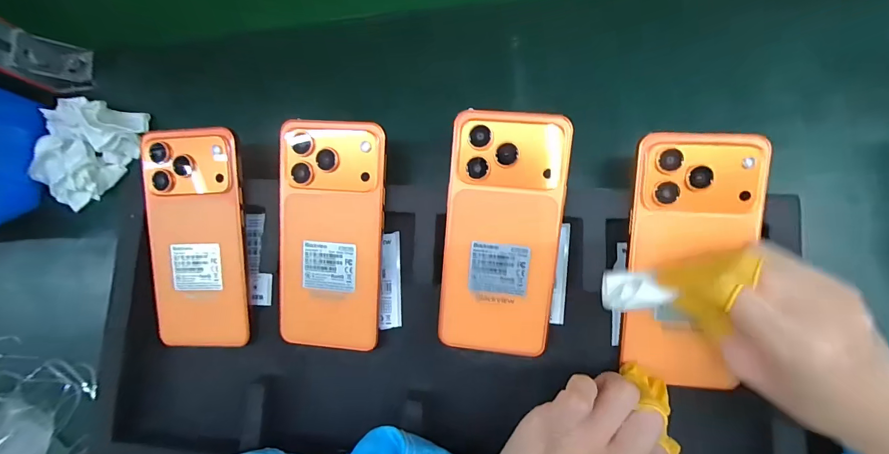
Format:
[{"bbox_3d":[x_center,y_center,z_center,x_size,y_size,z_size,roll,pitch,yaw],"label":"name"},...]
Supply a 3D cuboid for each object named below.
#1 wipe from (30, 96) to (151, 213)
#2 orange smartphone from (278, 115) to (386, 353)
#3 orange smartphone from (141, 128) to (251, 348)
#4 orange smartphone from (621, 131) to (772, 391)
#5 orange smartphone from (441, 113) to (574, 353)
[{"bbox_3d":[-0.316,-0.065,0.334,0.080,0.030,0.094,14,83,9],"label":"wipe"},{"bbox_3d":[-0.082,0.008,0.273,0.076,0.008,0.160,4,97,5],"label":"orange smartphone"},{"bbox_3d":[-0.186,0.011,0.287,0.072,0.010,0.162,-1,97,1],"label":"orange smartphone"},{"bbox_3d":[0.157,0.020,0.240,0.074,0.017,0.157,3,94,10],"label":"orange smartphone"},{"bbox_3d":[0.039,0.007,0.259,0.077,0.006,0.162,5,99,4],"label":"orange smartphone"}]

